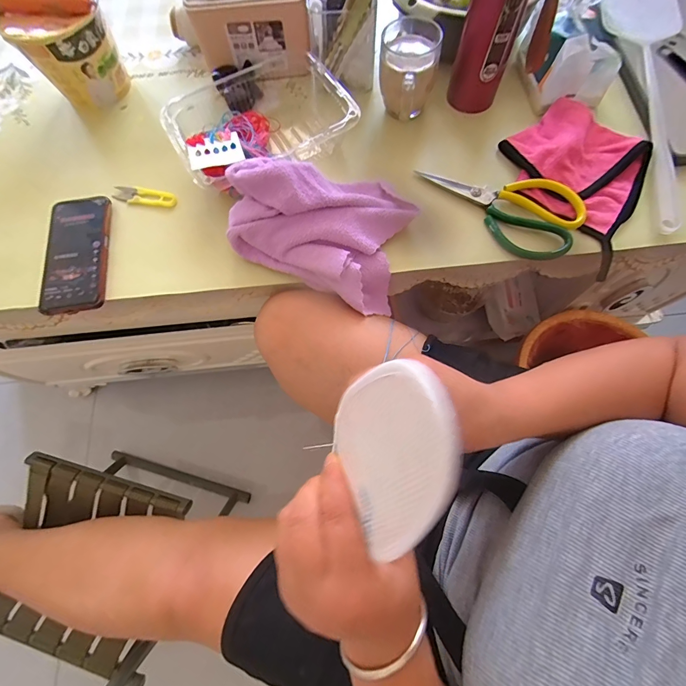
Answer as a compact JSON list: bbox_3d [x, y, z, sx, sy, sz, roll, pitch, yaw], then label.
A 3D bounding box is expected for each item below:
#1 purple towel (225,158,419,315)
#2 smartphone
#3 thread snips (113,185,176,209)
[{"bbox_3d":[-0.018,-0.153,0.440,0.195,0.122,0.160,23,73,11],"label":"purple towel"},{"bbox_3d":[-0.344,-0.117,0.459,0.083,0.016,0.165,-7,70,0],"label":"smartphone"},{"bbox_3d":[-0.274,-0.202,0.494,0.089,0.006,0.026,9,71,6],"label":"thread snips"}]

